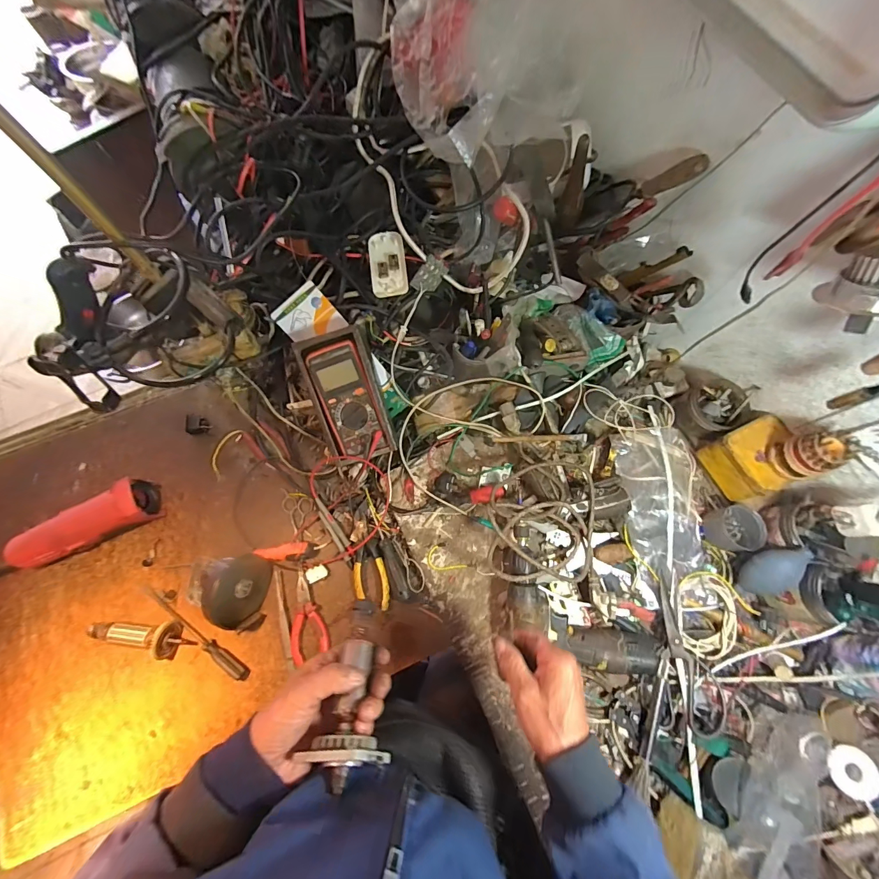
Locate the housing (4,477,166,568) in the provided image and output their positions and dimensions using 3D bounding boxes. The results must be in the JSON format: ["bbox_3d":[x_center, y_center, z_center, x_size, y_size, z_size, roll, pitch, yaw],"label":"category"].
[{"bbox_3d":[-0.559,0.140,0.609,0.200,0.079,0.065,-27,75,-7],"label":"housing"}]

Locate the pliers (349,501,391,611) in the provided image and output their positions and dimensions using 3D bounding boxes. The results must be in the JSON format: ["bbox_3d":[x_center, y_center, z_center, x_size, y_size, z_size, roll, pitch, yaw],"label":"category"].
[{"bbox_3d":[-0.121,0.193,0.626,0.053,0.013,0.169,-13,74,-3],"label":"pliers"}]

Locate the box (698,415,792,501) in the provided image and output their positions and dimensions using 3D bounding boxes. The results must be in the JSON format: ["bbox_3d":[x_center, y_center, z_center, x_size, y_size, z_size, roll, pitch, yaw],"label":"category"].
[{"bbox_3d":[0.486,0.033,0.599,0.096,0.087,0.099,-26,75,-6],"label":"box"}]

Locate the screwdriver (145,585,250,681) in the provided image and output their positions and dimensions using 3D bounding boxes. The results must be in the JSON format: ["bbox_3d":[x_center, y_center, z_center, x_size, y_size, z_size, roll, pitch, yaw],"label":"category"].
[{"bbox_3d":[-0.387,0.306,0.597,0.223,0.017,0.024,34,77,10],"label":"screwdriver"}]

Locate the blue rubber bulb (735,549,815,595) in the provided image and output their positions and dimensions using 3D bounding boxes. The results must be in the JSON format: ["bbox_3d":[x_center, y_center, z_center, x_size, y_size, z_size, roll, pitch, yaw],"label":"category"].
[{"bbox_3d":[0.483,0.185,0.546,0.054,0.042,0.093,43,122,25],"label":"blue rubber bulb"}]

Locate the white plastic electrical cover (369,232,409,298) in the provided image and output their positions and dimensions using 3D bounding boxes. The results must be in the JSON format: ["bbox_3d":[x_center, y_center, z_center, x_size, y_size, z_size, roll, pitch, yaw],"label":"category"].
[{"bbox_3d":[-0.087,-0.298,0.642,0.059,0.014,0.120,-7,74,-1],"label":"white plastic electrical cover"}]

